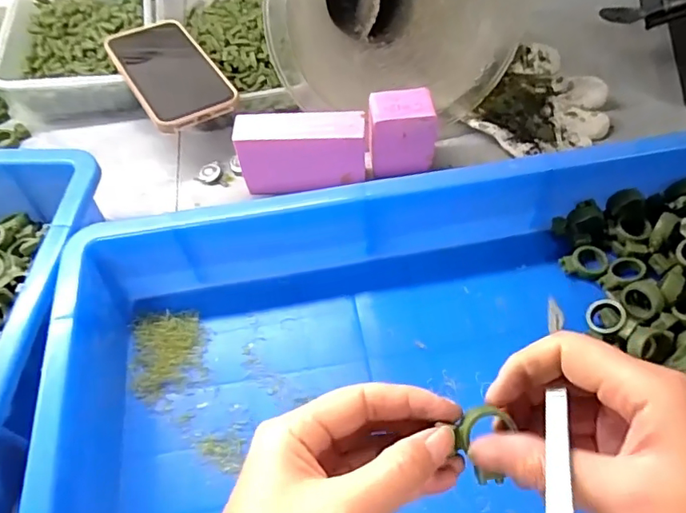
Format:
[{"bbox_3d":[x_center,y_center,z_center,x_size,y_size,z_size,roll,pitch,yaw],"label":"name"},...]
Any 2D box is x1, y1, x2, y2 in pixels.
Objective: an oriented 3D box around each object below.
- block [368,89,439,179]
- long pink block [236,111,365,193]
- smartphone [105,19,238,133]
[{"bbox_3d":[0.052,-0.110,0.465,0.057,0.064,0.038,-1,56,1],"label":"block"},{"bbox_3d":[-0.035,-0.088,0.458,0.105,0.071,0.030,-3,56,1],"label":"long pink block"},{"bbox_3d":[-0.163,-0.173,0.494,0.077,0.011,0.153,-27,62,-20],"label":"smartphone"}]

